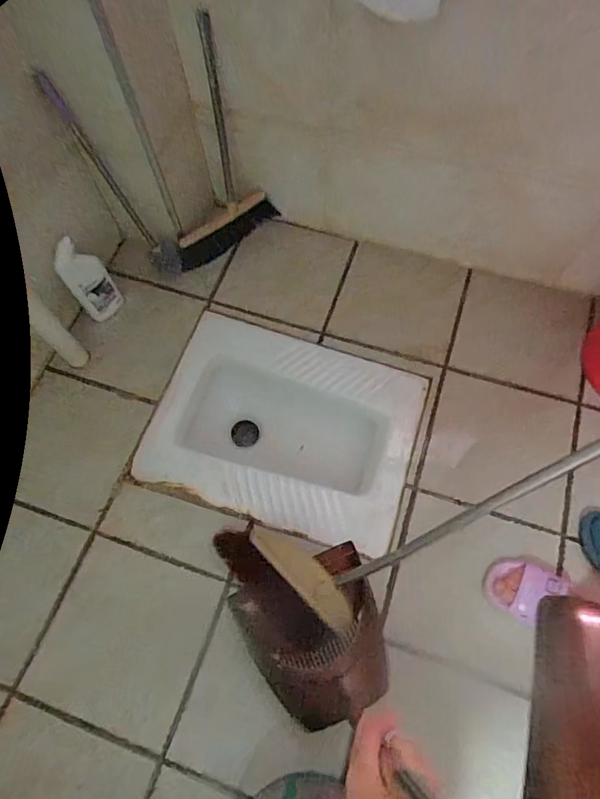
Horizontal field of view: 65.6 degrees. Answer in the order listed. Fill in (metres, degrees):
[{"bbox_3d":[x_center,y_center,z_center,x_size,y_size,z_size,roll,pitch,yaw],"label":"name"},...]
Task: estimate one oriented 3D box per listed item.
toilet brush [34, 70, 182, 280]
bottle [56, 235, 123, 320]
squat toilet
[{"bbox_3d":[-0.416,-0.466,1.047,0.069,0.484,0.068,15,66,28],"label":"toilet brush"},{"bbox_3d":[-0.490,-0.278,1.079,0.097,0.179,0.090,0,65,-1],"label":"bottle"},{"bbox_3d":[-0.041,0.082,1.114,0.579,0.194,0.433,19,66,8],"label":"squat toilet"}]

